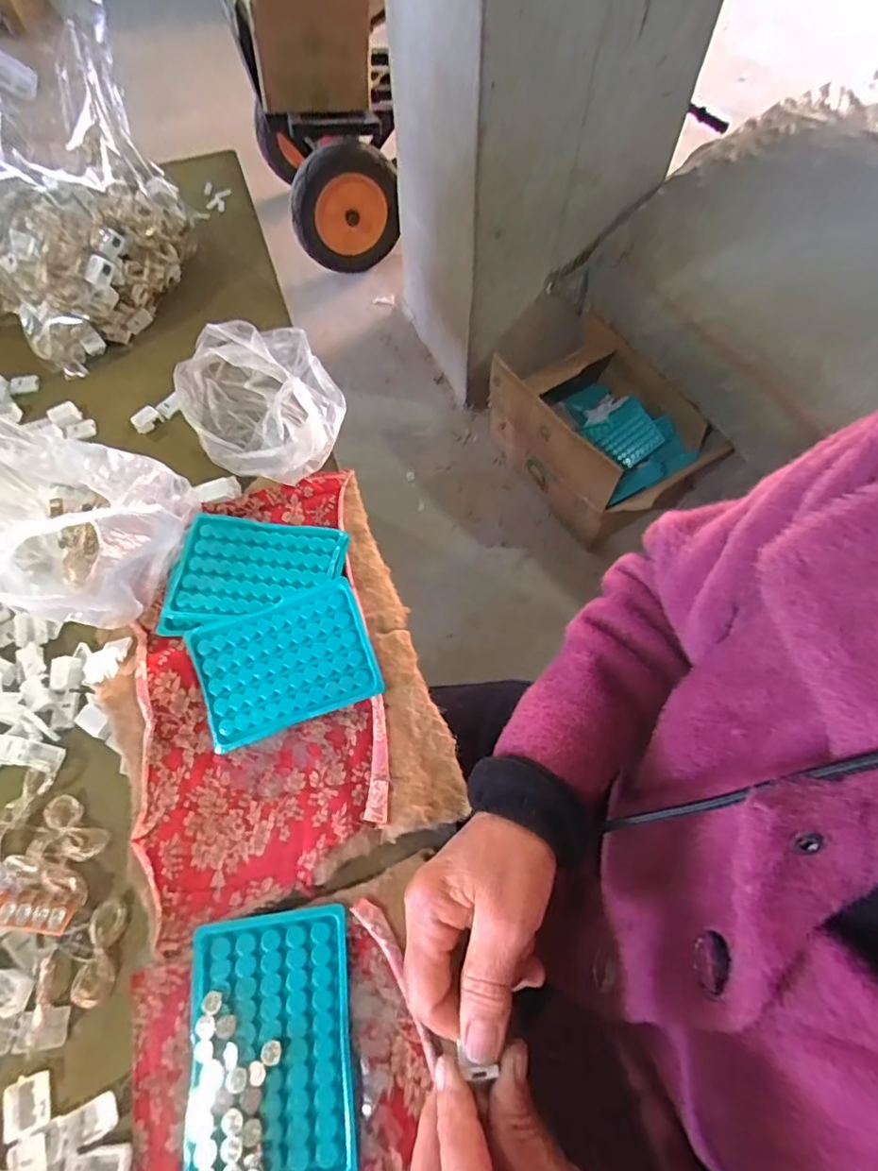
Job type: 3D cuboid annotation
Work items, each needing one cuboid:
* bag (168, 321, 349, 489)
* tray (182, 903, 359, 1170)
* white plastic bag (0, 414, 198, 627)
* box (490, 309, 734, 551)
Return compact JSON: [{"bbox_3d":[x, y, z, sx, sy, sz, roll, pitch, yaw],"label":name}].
[{"bbox_3d":[-0.169,-0.175,0.510,0.132,0.055,0.194,-27,67,-12],"label":"bag"},{"bbox_3d":[-0.099,0.270,0.314,0.095,0.009,0.130,-7,64,-3],"label":"tray"},{"bbox_3d":[-0.295,-0.064,0.399,0.194,0.146,0.148,22,66,11],"label":"white plastic bag"},{"bbox_3d":[0.346,-0.333,1.201,0.292,0.263,0.468,-29,67,-13],"label":"box"}]

